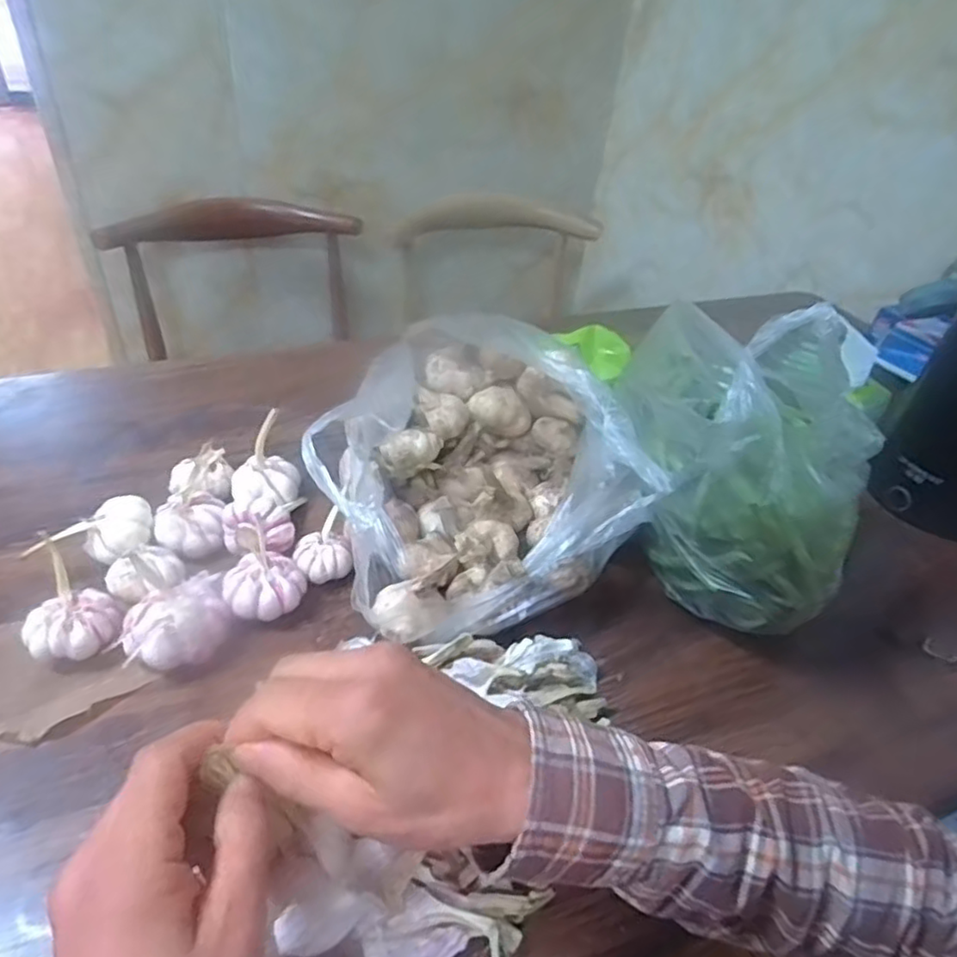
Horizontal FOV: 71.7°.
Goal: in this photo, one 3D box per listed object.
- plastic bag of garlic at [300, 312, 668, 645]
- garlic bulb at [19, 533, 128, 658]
[{"bbox_3d":[-0.013,-0.002,0.527,0.219,0.154,0.227,-6,41,-16],"label":"plastic bag of garlic"},{"bbox_3d":[-0.272,0.089,0.440,0.058,0.072,0.054,-24,49,-32],"label":"garlic bulb"}]

